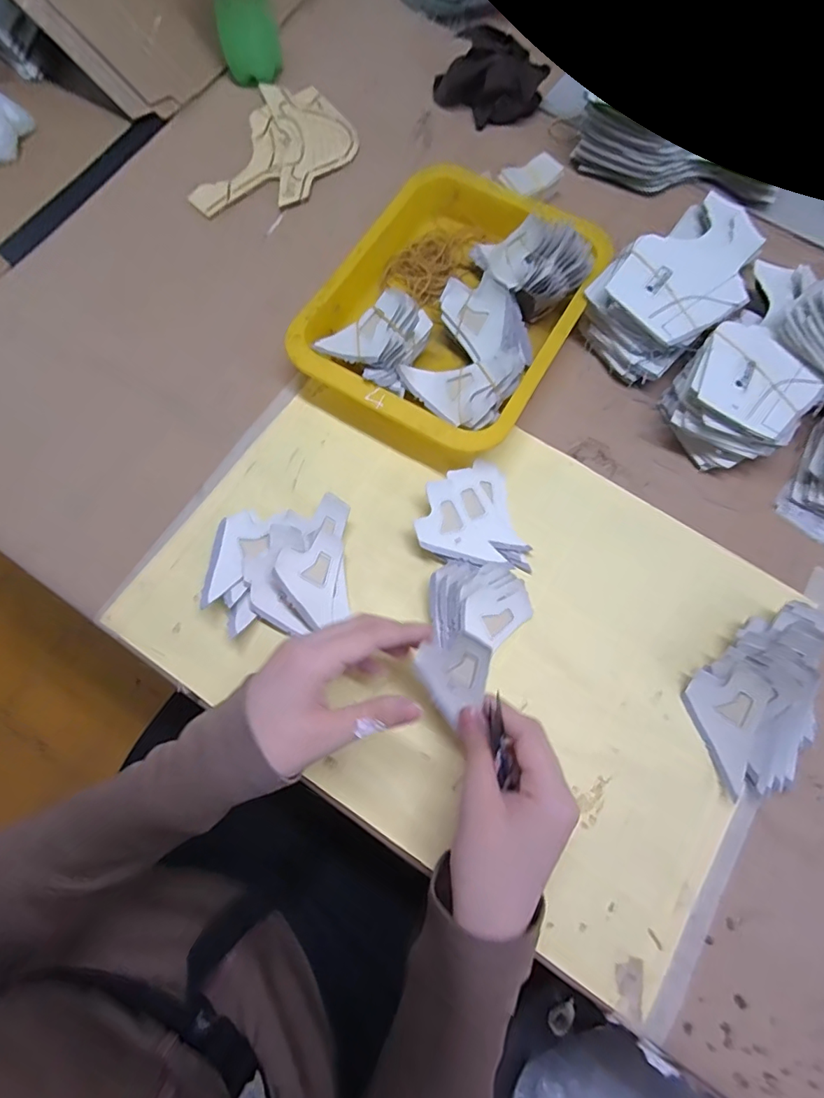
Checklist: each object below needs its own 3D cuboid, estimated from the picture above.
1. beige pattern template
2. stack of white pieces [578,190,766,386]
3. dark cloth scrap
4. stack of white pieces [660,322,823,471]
[{"bbox_3d":[-0.127,-0.393,0.510,0.114,0.006,0.183,19,73,4],"label":"beige pattern template"},{"bbox_3d":[0.237,-0.234,0.449,0.197,0.054,0.095,-42,79,-13],"label":"stack of white pieces"},{"bbox_3d":[0.082,-0.489,0.528,0.091,0.042,0.088,-33,77,-11],"label":"dark cloth scrap"},{"bbox_3d":[0.266,-0.121,0.416,0.100,0.051,0.113,35,75,9],"label":"stack of white pieces"}]

